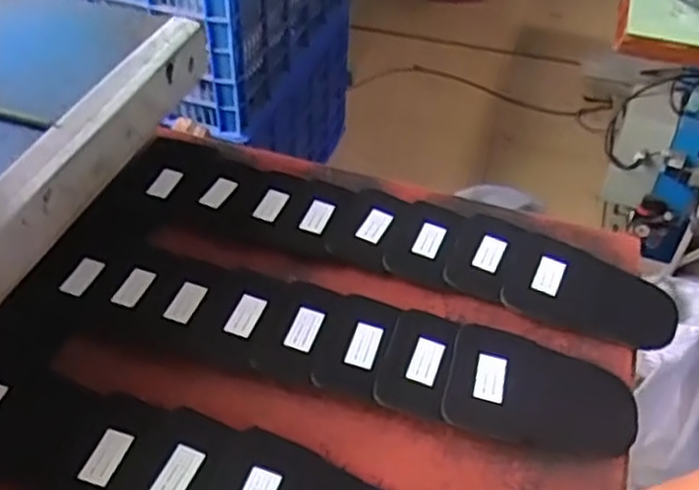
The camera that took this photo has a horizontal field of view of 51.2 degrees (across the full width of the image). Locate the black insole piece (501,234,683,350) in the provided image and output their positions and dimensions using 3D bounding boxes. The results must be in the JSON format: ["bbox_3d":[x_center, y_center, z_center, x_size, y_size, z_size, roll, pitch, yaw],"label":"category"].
[{"bbox_3d":[0.203,0.038,0.614,0.137,0.008,0.086,22,49,17],"label":"black insole piece"}]

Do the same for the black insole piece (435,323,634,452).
[{"bbox_3d":[0.142,0.108,0.543,0.137,0.015,0.090,10,47,7],"label":"black insole piece"}]

